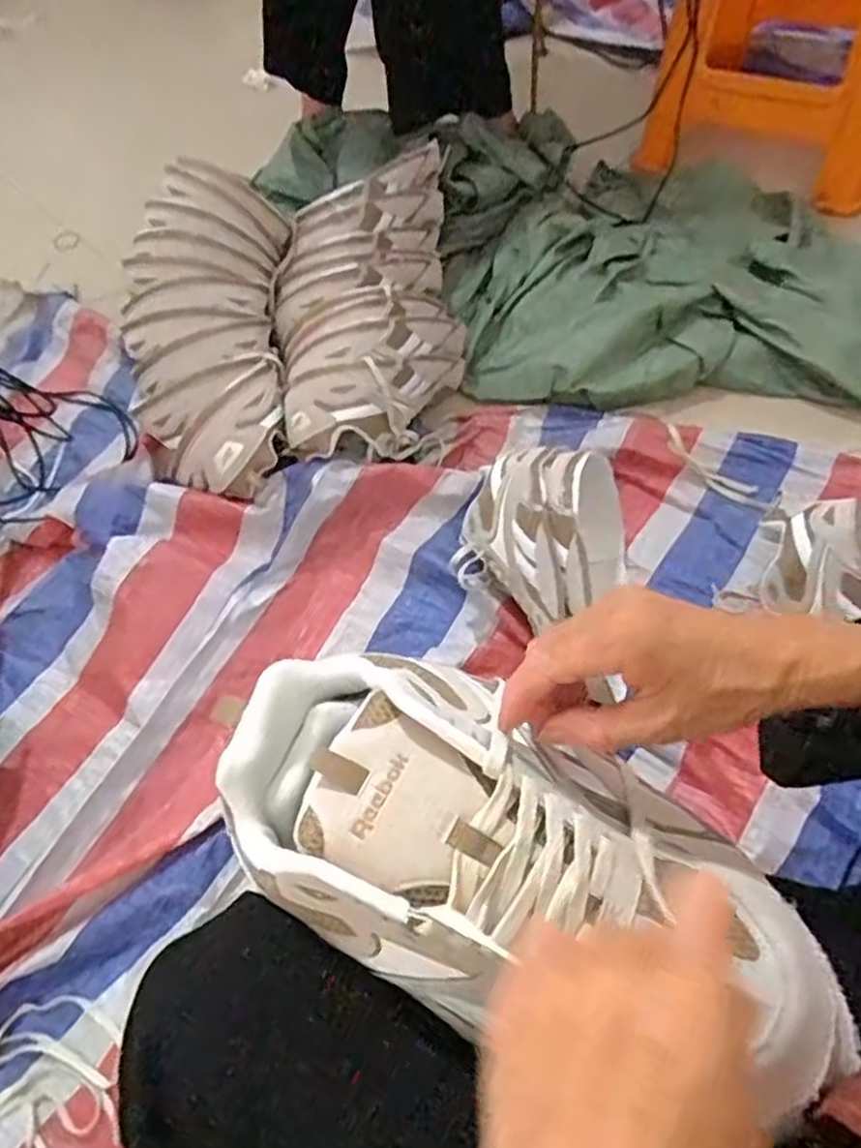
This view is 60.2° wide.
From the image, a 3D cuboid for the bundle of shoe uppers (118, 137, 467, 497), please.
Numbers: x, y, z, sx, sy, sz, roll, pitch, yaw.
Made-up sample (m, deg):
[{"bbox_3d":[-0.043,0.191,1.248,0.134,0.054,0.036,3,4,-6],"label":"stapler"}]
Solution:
[{"bbox_3d":[-0.170,-0.351,0.946,0.408,0.153,0.464,-7,57,1],"label":"bundle of shoe uppers"}]

